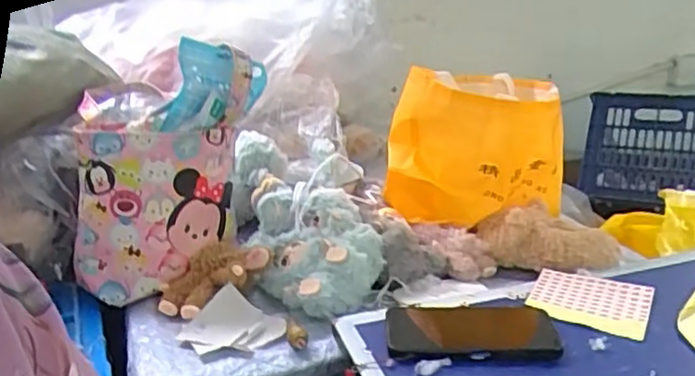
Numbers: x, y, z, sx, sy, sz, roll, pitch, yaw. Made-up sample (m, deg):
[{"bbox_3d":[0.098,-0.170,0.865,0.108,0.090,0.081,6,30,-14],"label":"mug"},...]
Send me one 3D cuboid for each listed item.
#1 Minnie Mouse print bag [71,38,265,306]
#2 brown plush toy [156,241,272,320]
[{"bbox_3d":[-0.217,-0.027,0.787,0.104,0.266,0.240,16,27,39],"label":"Minnie Mouse print bag"},{"bbox_3d":[-0.157,0.104,0.769,0.130,0.047,0.076,-16,25,-35],"label":"brown plush toy"}]

